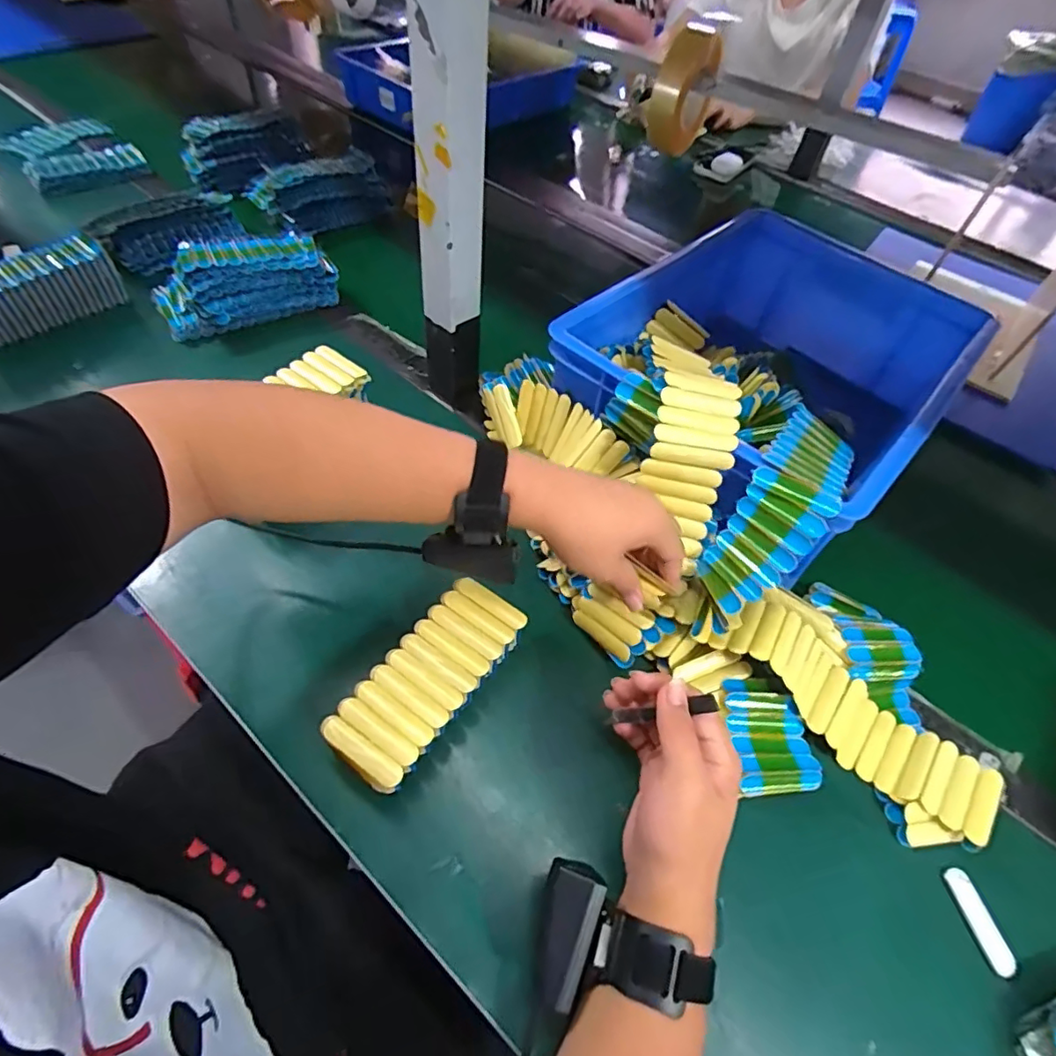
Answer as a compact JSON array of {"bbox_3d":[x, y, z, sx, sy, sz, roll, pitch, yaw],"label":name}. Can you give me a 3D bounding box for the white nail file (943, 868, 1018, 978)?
[{"bbox_3d":[0.312,0.270,0.393,0.018,0.005,0.060,-8,55,-11],"label":"white nail file"}]

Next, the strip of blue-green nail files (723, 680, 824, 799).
[{"bbox_3d":[0.185,0.158,0.435,0.060,0.013,0.082,3,57,-6],"label":"strip of blue-green nail files"}]

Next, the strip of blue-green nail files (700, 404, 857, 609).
[{"bbox_3d":[0.204,-0.023,0.448,0.062,0.066,0.202,31,71,16],"label":"strip of blue-green nail files"}]

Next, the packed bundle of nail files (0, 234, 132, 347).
[{"bbox_3d":[-0.544,-0.270,0.637,0.150,0.061,0.050,-33,63,-26],"label":"packed bundle of nail files"}]

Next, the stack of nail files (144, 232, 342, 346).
[{"bbox_3d":[-0.344,-0.300,0.696,0.203,0.078,0.098,-26,61,-21],"label":"stack of nail files"}]

